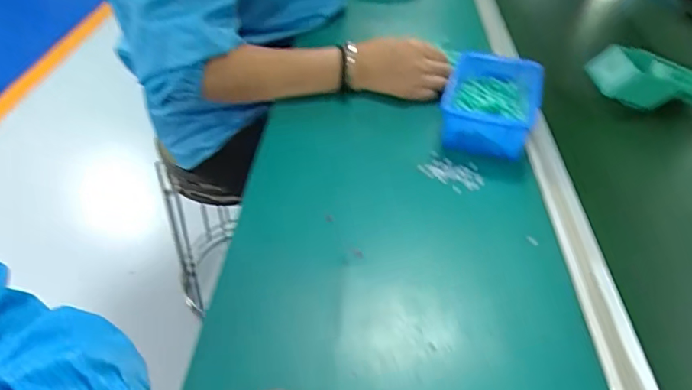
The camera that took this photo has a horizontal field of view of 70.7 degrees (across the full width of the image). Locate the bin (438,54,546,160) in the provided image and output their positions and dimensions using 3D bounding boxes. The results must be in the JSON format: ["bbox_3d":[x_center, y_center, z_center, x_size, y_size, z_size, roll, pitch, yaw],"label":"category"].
[{"bbox_3d":[0.170,-0.110,0.575,0.102,0.055,0.153,15,43,12],"label":"bin"}]

